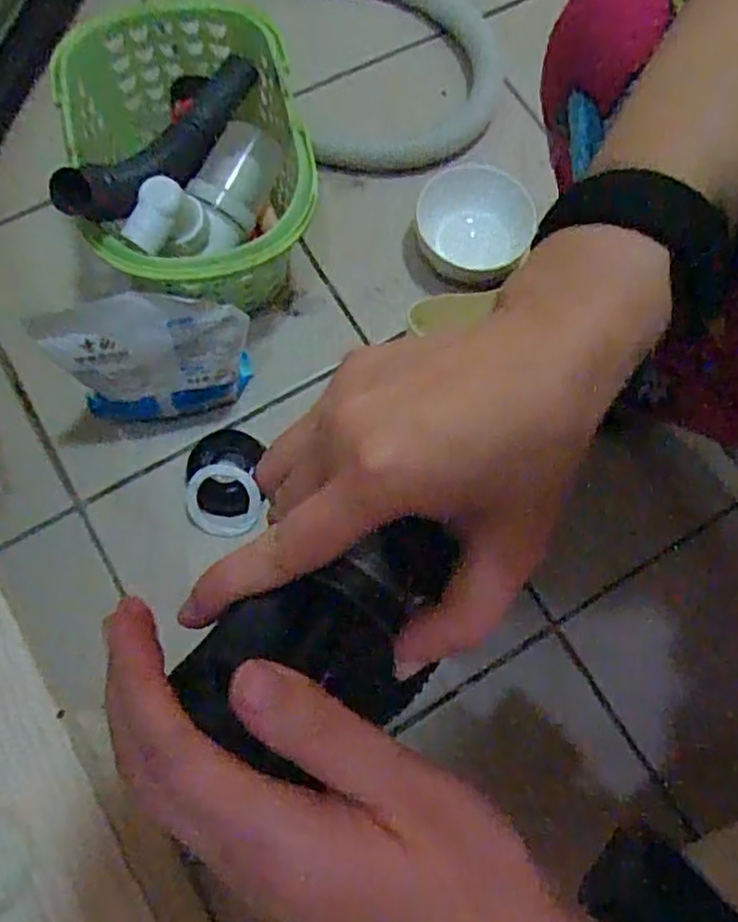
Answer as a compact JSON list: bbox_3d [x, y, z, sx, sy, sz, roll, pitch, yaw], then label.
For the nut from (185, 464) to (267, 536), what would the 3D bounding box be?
[{"bbox_3d":[-0.128,0.033,0.592,0.062,0.011,0.066,-5,113,2],"label":"nut"}]

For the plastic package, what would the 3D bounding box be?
[{"bbox_3d":[-0.167,-0.071,0.550,0.149,0.178,0.046,-11,73,-7],"label":"plastic package"}]

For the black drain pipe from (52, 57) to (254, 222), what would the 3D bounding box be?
[{"bbox_3d":[-0.169,-0.269,0.567,0.053,0.059,0.265,22,49,4],"label":"black drain pipe"}]

